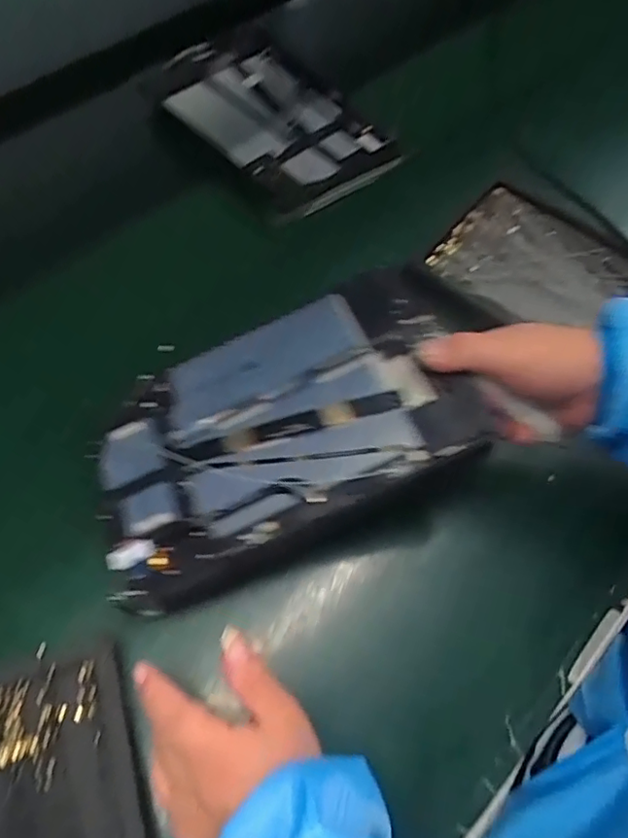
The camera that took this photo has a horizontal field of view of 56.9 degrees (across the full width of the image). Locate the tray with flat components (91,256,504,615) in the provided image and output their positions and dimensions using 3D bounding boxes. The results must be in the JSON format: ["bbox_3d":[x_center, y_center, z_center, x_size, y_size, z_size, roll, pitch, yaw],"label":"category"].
[{"bbox_3d":[-0.015,-0.004,0.365,0.259,0.011,0.156,-26,60,1],"label":"tray with flat components"}]

